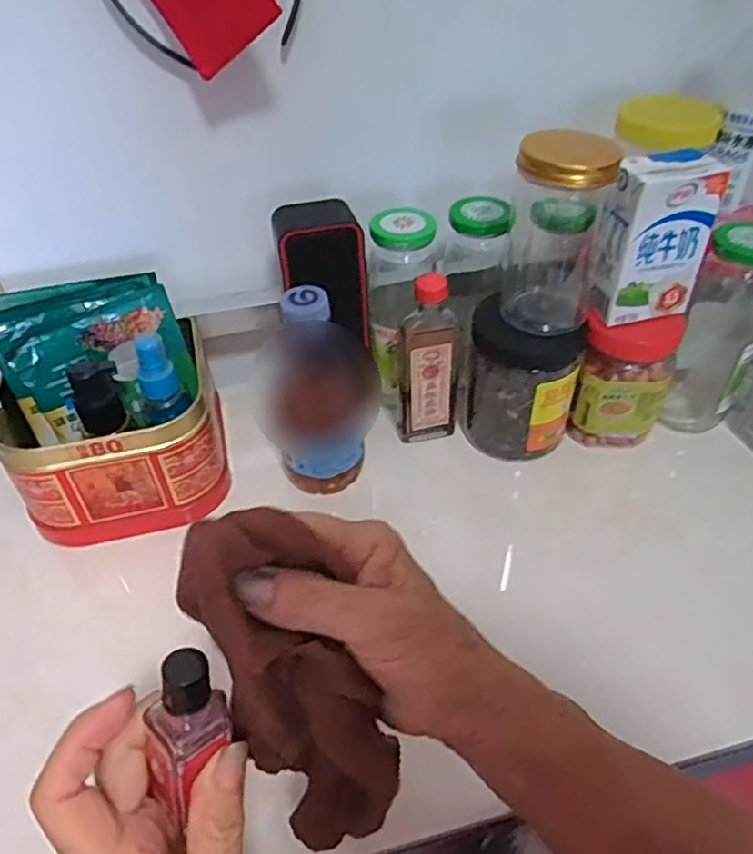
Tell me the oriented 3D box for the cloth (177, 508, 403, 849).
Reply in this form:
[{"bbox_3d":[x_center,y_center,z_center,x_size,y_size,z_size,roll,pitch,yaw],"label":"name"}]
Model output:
[{"bbox_3d":[-0.031,0.106,0.271,0.055,0.156,0.047,-24,14,-22],"label":"cloth"}]

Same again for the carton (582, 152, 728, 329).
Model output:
[{"bbox_3d":[0.192,-0.130,0.459,0.071,0.105,0.040,-16,46,-15],"label":"carton"}]

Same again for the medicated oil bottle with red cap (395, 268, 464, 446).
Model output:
[{"bbox_3d":[0.041,-0.048,0.506,0.046,0.149,0.023,6,45,7],"label":"medicated oil bottle with red cap"}]

